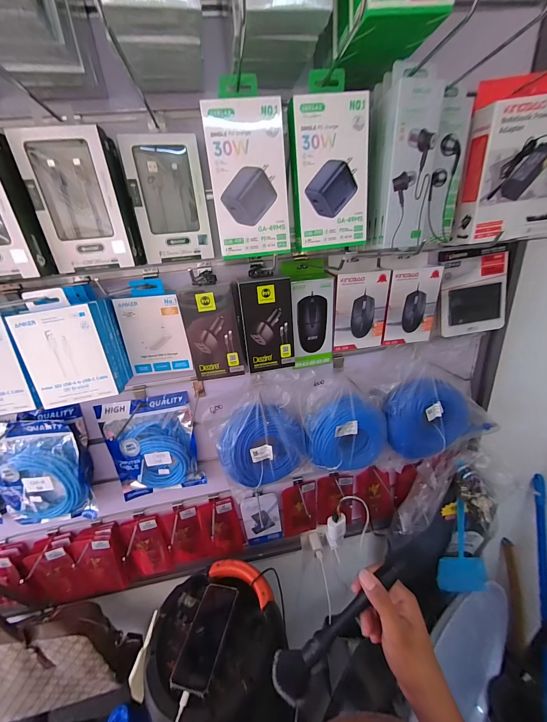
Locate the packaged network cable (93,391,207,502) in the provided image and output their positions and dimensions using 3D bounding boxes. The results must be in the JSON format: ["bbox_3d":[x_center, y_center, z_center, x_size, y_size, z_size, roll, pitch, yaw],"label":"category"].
[{"bbox_3d":[-0.247,0.179,0.583,0.172,0.213,0.036,-8,23,-5],"label":"packaged network cable"}]

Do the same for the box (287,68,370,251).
[{"bbox_3d":[0.070,-0.241,0.353,0.094,0.179,0.030,-5,23,2],"label":"box"}]

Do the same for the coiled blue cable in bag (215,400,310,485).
[{"bbox_3d":[-0.026,0.175,0.575,0.184,0.163,0.049,-3,24,7],"label":"coiled blue cable in bag"}]

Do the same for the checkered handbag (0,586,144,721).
[{"bbox_3d":[-0.537,0.625,0.626,0.362,0.347,0.100,-10,24,-8],"label":"checkered handbag"}]

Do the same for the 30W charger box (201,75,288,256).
[{"bbox_3d":[-0.031,-0.229,0.346,0.089,0.183,0.031,-8,23,-3],"label":"30W charger box"}]

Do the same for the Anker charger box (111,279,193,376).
[{"bbox_3d":[-0.195,-0.052,0.463,0.098,0.148,0.026,-6,23,0],"label":"Anker charger box"}]

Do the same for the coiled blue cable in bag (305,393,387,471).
[{"bbox_3d":[0.159,0.151,0.597,0.181,0.160,0.054,-13,24,-15],"label":"coiled blue cable in bag"}]

